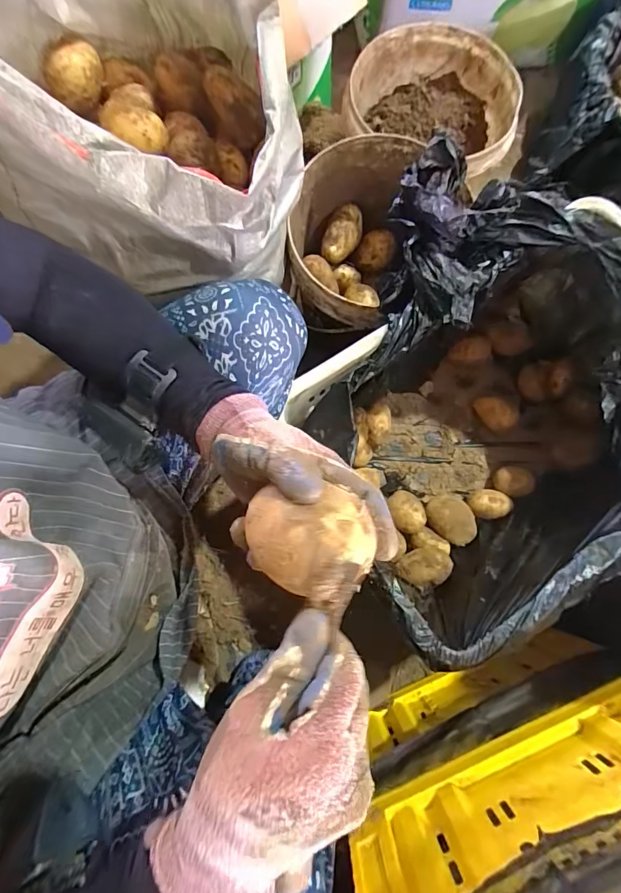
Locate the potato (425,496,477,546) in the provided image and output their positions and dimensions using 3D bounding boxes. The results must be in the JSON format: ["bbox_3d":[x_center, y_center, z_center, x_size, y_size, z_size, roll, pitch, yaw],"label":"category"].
[{"bbox_3d":[0.237,0.122,0.699,0.086,0.051,0.064,35,81,7],"label":"potato"}]

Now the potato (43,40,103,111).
[{"bbox_3d":[-0.238,-0.376,0.418,0.055,0.032,0.047,-24,80,-5],"label":"potato"}]

